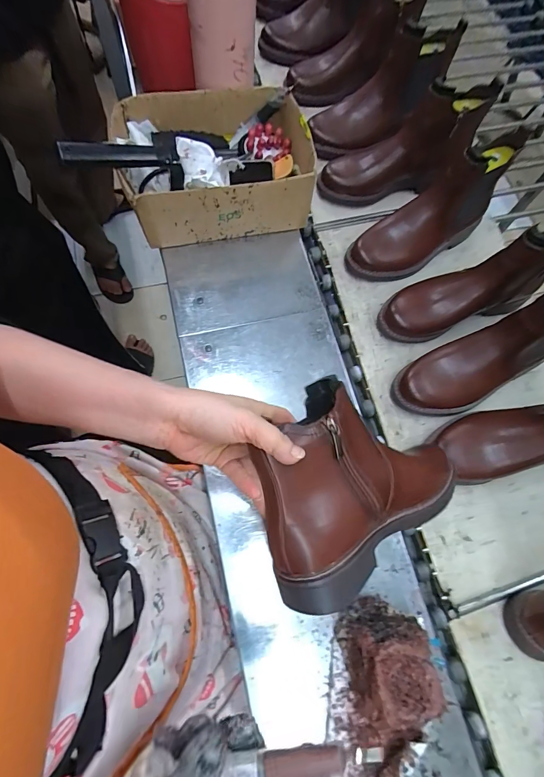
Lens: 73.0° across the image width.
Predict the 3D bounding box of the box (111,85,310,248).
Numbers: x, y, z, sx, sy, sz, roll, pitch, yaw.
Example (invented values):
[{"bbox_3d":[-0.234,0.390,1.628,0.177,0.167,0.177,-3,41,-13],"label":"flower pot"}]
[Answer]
[{"bbox_3d":[-0.087,-0.354,0.599,0.280,0.125,0.211,-12,71,-6],"label":"box"}]

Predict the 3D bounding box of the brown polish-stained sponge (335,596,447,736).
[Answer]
[{"bbox_3d":[0.121,0.284,0.393,0.084,0.091,0.092,-10,71,-5],"label":"brown polish-stained sponge"}]

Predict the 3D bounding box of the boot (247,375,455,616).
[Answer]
[{"bbox_3d":[0.077,0.082,0.386,0.260,0.093,0.190,-35,103,-33],"label":"boot"}]

